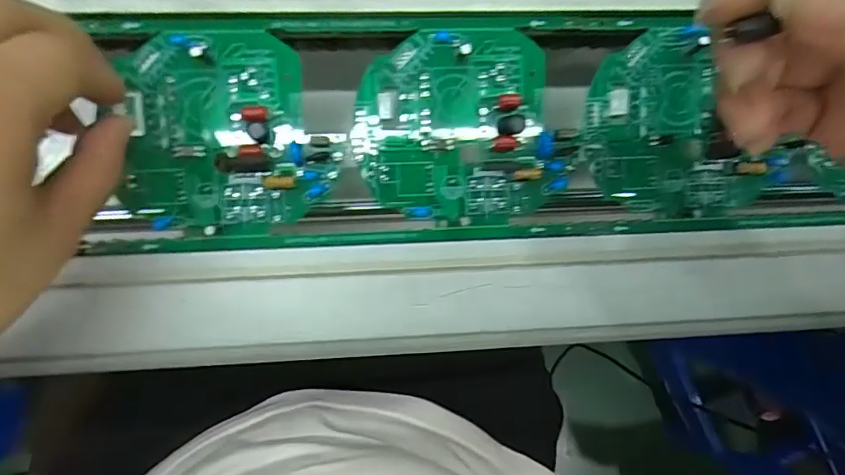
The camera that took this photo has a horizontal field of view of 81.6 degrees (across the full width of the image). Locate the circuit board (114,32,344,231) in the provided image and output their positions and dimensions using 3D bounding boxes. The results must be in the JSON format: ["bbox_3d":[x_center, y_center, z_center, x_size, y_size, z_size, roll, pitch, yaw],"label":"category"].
[{"bbox_3d":[-0.082,-0.044,0.203,0.085,0.014,0.078,-4,94,-5],"label":"circuit board"}]

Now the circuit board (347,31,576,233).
[{"bbox_3d":[0.018,-0.048,0.214,0.092,0.007,0.082,-1,94,-5],"label":"circuit board"}]

